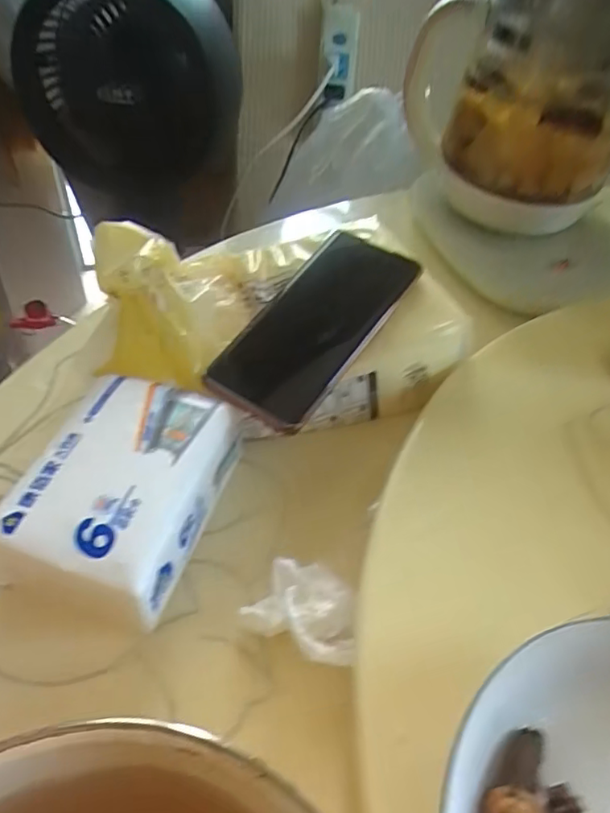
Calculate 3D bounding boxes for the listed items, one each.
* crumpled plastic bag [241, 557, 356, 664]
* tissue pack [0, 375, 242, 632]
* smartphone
[{"bbox_3d":[0.004,0.110,0.308,0.059,0.021,0.046,24,52,15],"label":"crumpled plastic bag"},{"bbox_3d":[-0.100,0.050,0.326,0.090,0.058,0.124,17,49,9],"label":"tissue pack"},{"bbox_3d":[0.010,-0.056,0.377,0.076,0.012,0.166,27,61,22],"label":"smartphone"}]

